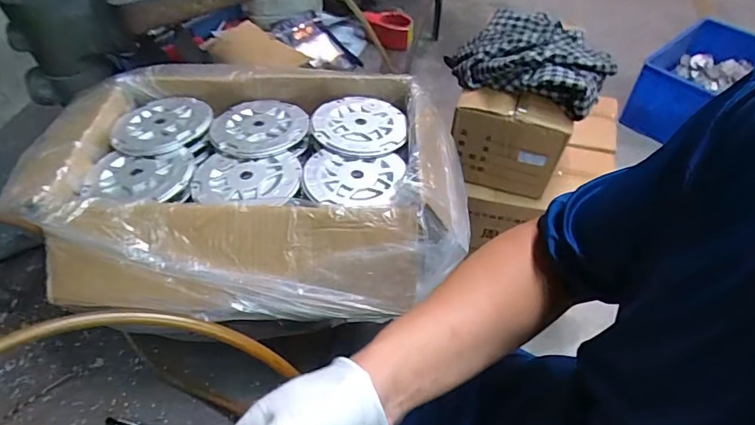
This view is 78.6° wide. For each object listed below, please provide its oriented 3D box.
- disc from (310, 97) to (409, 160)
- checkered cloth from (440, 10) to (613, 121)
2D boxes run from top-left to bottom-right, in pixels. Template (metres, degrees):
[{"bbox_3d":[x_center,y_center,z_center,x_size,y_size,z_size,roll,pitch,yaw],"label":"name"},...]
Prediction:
[{"bbox_3d":[-0.025,-0.124,0.657,0.131,0.009,0.131,-4,50,-2],"label":"disc"},{"bbox_3d":[0.345,-0.370,1.065,0.369,0.102,0.282,28,56,22],"label":"checkered cloth"}]

